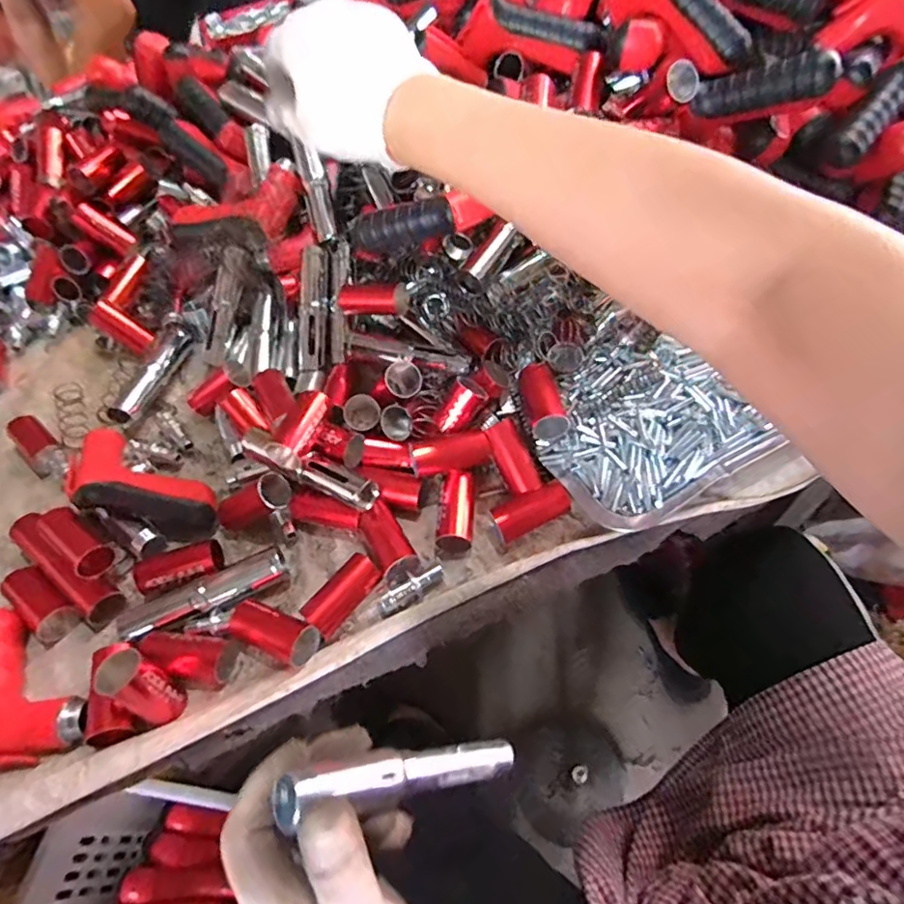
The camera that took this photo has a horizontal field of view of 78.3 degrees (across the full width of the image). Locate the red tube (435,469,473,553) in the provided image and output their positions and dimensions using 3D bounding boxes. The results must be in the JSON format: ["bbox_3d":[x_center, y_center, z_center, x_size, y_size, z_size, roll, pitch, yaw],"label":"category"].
[{"bbox_3d":[0.003,0.047,0.444,0.025,0.022,0.067,2,55,7],"label":"red tube"}]

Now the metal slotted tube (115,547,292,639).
[{"bbox_3d":[-0.191,0.110,0.429,0.122,0.022,0.032,-25,57,-12],"label":"metal slotted tube"}]

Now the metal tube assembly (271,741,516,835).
[{"bbox_3d":[-0.021,0.171,0.293,0.019,0.141,0.018,-42,49,30],"label":"metal tube assembly"}]

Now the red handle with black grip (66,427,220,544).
[{"bbox_3d":[-0.266,0.032,0.472,0.140,0.049,0.067,28,61,5],"label":"red handle with black grip"}]

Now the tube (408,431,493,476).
[{"bbox_3d":[-0.002,-0.001,0.461,0.066,0.025,0.027,-10,55,-2],"label":"tube"}]

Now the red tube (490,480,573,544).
[{"bbox_3d":[0.061,0.050,0.443,0.066,0.027,0.030,-25,57,-12],"label":"red tube"}]

